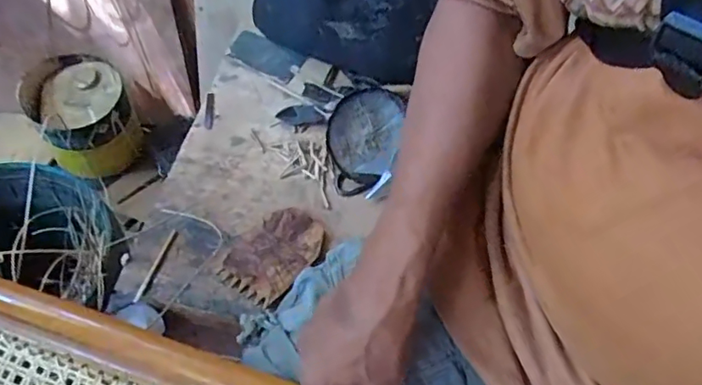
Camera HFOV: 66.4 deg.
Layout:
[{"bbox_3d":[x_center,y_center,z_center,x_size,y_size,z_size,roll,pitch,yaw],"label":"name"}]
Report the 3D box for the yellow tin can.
[{"bbox_3d":[-0.473,-0.131,0.965,0.159,0.155,0.164,-25,61,-16],"label":"yellow tin can"}]

